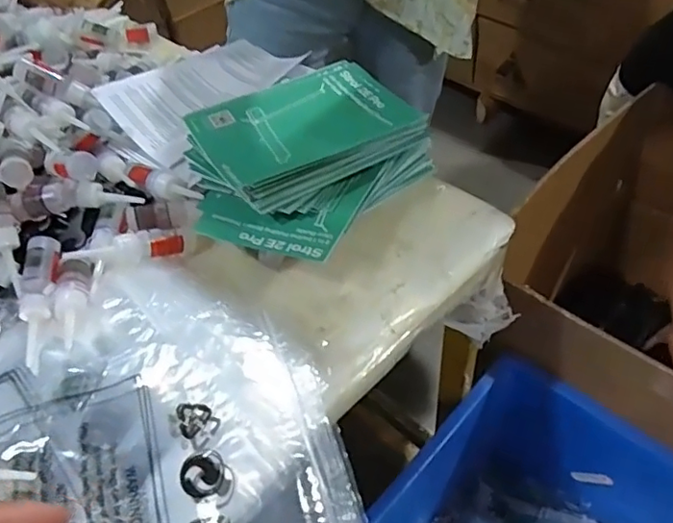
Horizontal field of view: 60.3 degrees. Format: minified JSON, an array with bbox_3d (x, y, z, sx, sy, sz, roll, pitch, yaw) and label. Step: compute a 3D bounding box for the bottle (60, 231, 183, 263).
[{"bbox_3d":[-0.185,-0.010,0.511,0.094,0.028,0.022,-9,48,-1],"label":"bottle"}]

